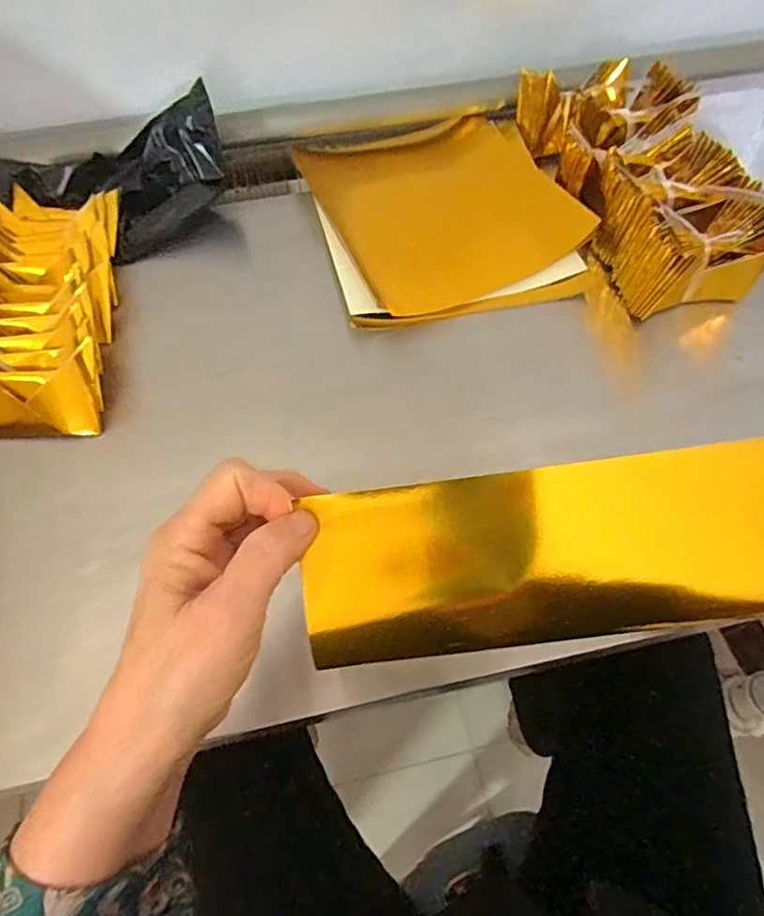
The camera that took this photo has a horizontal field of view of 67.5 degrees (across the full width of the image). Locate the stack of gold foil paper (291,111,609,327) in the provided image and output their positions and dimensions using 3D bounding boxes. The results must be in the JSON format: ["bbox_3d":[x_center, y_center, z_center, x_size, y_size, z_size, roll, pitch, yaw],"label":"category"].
[{"bbox_3d":[0.057,-0.232,0.531,0.226,0.027,0.258,-16,60,-7],"label":"stack of gold foil paper"}]

